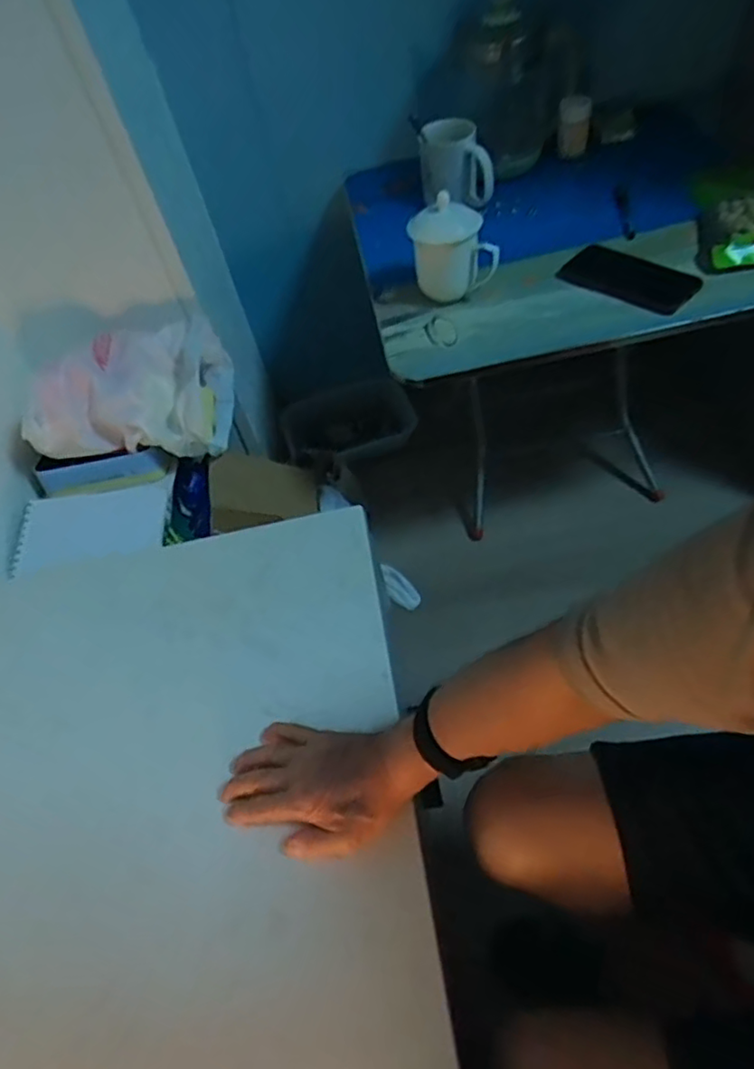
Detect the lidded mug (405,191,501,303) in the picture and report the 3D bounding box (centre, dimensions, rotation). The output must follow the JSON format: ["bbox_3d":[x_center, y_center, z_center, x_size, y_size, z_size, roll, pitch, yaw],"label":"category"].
[{"bbox_3d":[0.103,-0.375,0.849,0.091,0.132,0.090,-40,56,-19],"label":"lidded mug"}]

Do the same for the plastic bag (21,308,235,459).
[{"bbox_3d":[-0.365,-0.210,0.967,0.255,0.169,0.201,-12,52,2],"label":"plastic bag"}]

